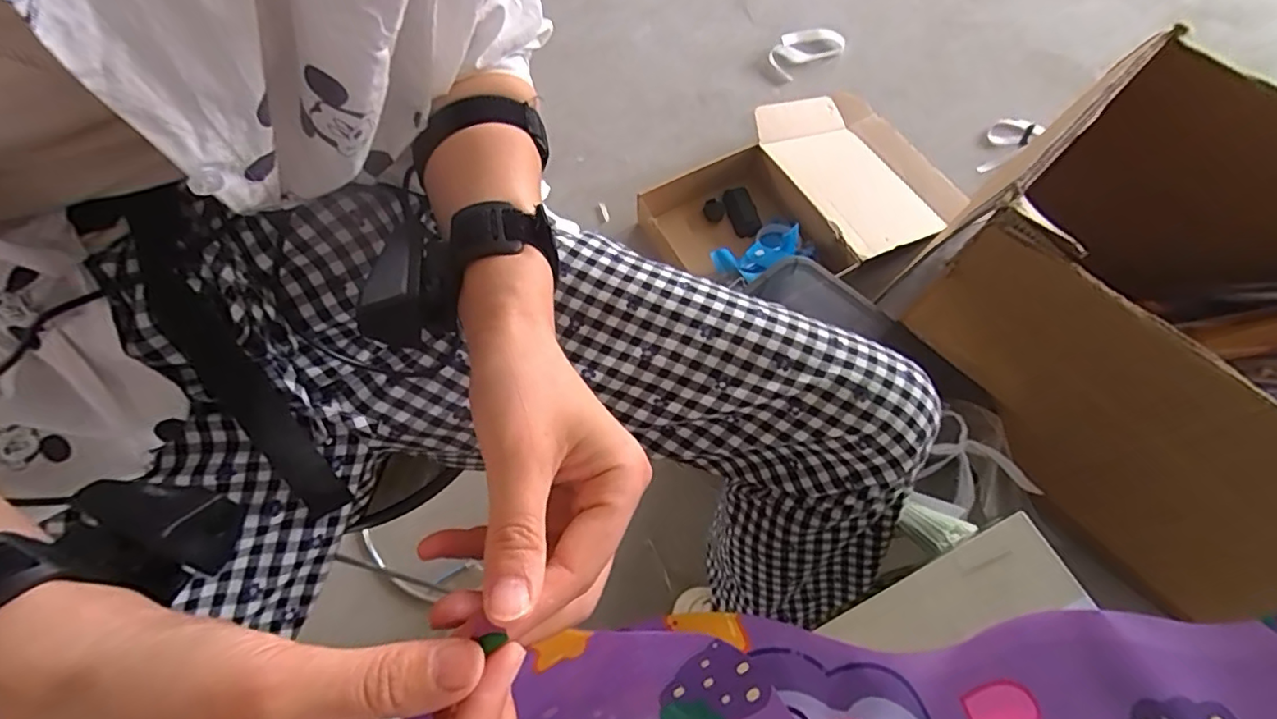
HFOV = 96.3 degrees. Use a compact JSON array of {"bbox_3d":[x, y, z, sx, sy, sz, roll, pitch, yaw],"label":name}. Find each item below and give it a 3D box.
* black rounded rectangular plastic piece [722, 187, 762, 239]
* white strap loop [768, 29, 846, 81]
[{"bbox_3d":[0.197,-0.278,1.086,0.048,0.032,0.103,-20,66,-8],"label":"black rounded rectangular plastic piece"},{"bbox_3d":[0.372,-0.694,1.275,0.172,0.025,0.103,-30,68,-12],"label":"white strap loop"}]

